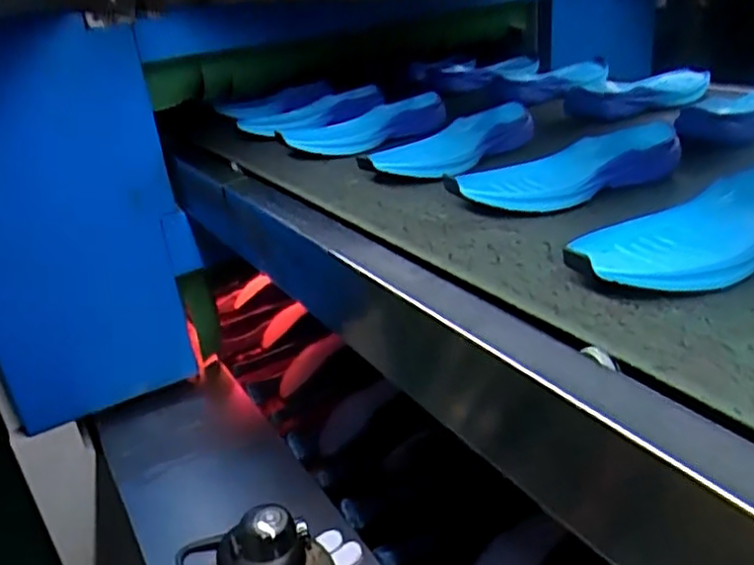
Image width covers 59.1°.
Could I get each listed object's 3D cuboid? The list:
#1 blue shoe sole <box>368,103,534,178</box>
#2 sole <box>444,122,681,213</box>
[{"bbox_3d":[0.101,-0.182,0.862,0.100,0.032,0.251,17,34,40],"label":"blue shoe sole"},{"bbox_3d":[0.209,-0.118,0.702,0.272,0.039,0.099,-13,26,-14],"label":"sole"}]

